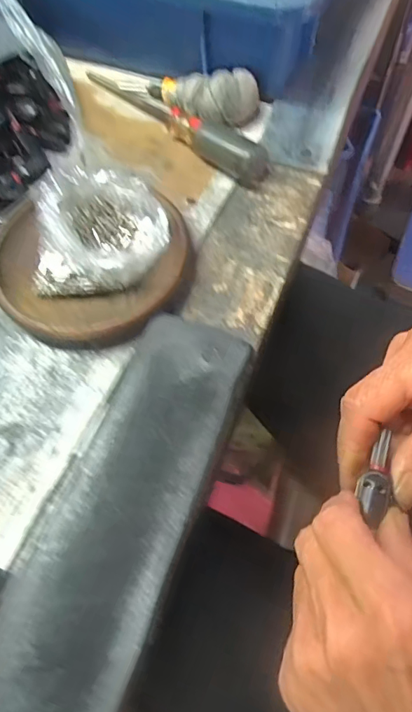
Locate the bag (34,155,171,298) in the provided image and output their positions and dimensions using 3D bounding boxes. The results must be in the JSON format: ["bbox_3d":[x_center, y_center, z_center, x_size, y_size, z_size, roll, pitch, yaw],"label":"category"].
[{"bbox_3d":[-0.060,-0.075,0.280,0.074,0.043,0.076,0,64,3],"label":"bag"}]

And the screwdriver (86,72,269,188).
[{"bbox_3d":[-0.024,-0.173,0.340,0.024,0.023,0.167,-41,69,-16],"label":"screwdriver"}]

